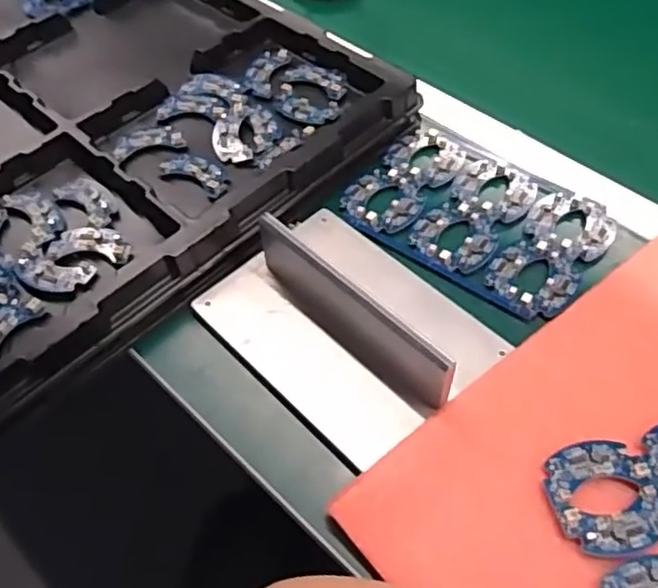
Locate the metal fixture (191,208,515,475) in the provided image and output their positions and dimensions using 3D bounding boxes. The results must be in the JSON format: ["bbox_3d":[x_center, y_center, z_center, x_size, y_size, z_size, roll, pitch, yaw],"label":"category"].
[{"bbox_3d":[0.010,0.006,0.452,0.145,0.053,0.188,-35,60,-22],"label":"metal fixture"}]

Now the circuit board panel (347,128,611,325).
[{"bbox_3d":[0.120,-0.067,0.537,0.201,0.010,0.137,30,60,22],"label":"circuit board panel"}]

